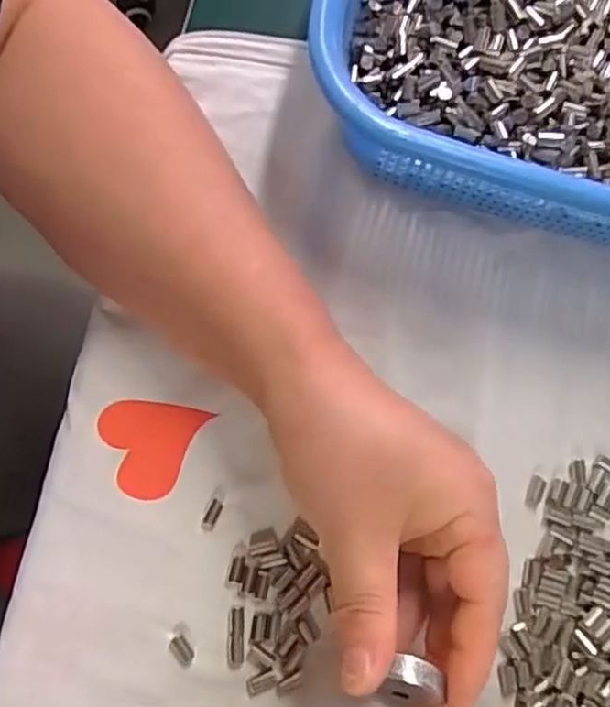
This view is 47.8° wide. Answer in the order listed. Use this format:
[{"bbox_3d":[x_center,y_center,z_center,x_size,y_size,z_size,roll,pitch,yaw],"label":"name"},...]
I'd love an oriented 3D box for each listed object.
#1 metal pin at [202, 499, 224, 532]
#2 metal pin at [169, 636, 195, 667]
[{"bbox_3d":[-0.039,0.068,0.289,0.006,0.004,0.013,26,77,4],"label":"metal pin"},{"bbox_3d":[-0.050,0.120,0.278,0.007,0.004,0.012,-42,81,-10],"label":"metal pin"}]

